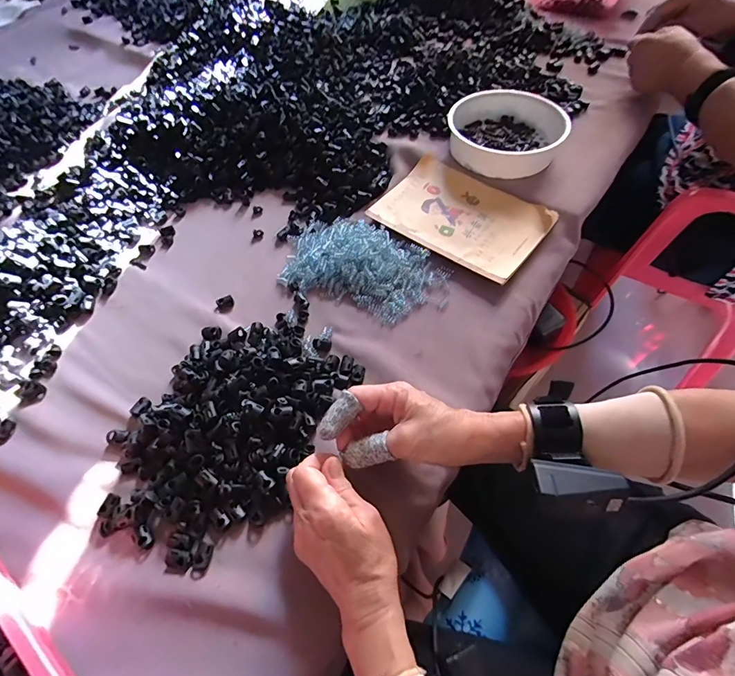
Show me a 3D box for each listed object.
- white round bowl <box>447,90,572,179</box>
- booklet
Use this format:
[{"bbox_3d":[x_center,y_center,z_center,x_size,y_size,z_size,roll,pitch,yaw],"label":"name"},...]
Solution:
[{"bbox_3d":[0.203,-0.308,0.595,0.166,0.049,0.160,1,60,3],"label":"white round bowl"},{"bbox_3d":[0.126,-0.166,0.532,0.206,0.014,0.150,35,67,20],"label":"booklet"}]

